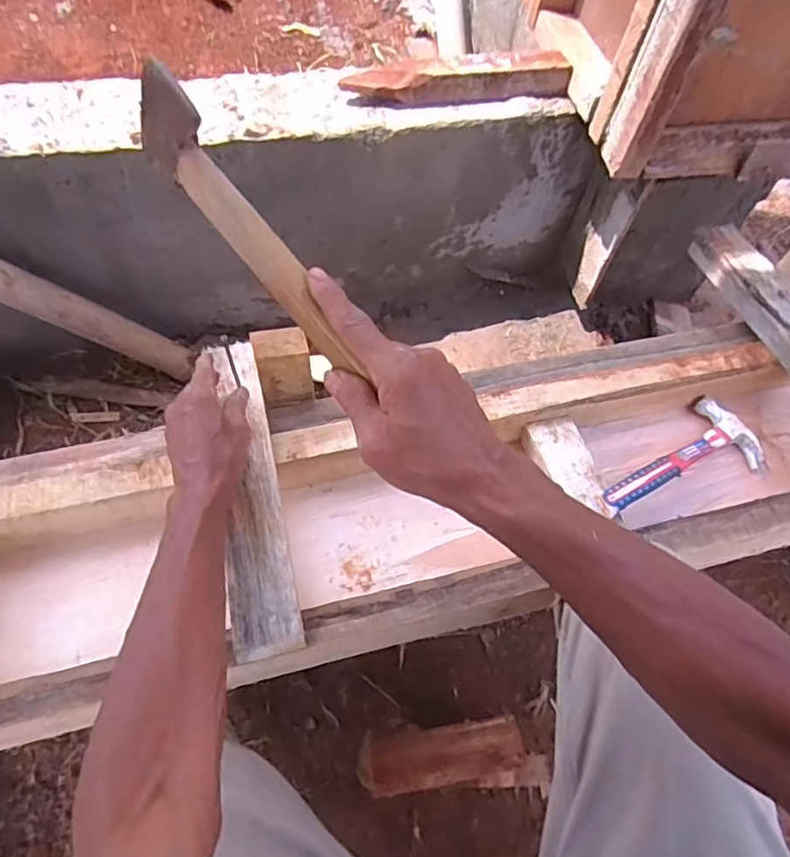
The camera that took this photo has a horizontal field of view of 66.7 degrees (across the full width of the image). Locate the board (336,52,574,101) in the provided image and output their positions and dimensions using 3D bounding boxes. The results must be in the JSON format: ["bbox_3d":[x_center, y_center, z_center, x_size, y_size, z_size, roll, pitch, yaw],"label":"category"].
[{"bbox_3d":[0.088,-0.480,0.826,0.310,0.040,0.030,-6,61,-8],"label":"board"}]

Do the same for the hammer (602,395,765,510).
[{"bbox_3d":[0.320,0.037,0.677,0.251,0.023,0.100,-21,63,-30],"label":"hammer"}]

